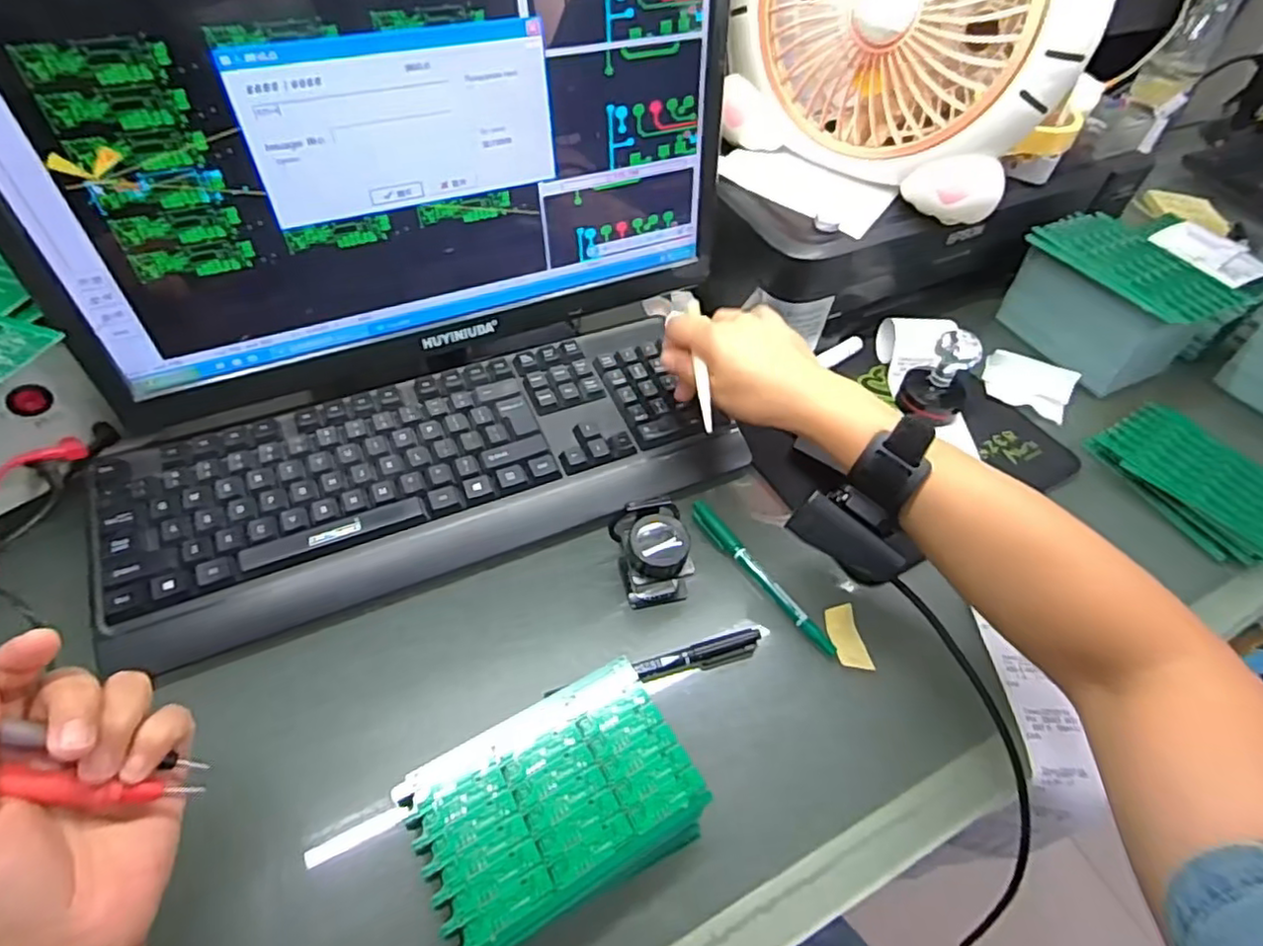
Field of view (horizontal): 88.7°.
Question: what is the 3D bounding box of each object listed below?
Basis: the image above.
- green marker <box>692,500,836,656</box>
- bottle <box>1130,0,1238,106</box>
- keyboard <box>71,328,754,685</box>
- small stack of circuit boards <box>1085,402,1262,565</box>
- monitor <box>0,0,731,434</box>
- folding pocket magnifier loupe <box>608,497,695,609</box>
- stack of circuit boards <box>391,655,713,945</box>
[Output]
[{"bbox_3d":[0.087,0.070,0.443,0.013,0.008,0.136,-28,59,-24],"label":"green marker"},{"bbox_3d":[0.673,-0.519,0.779,0.063,0.131,0.063,32,55,19],"label":"bottle"},{"bbox_3d":[-0.136,-0.006,0.470,0.431,0.039,0.168,-17,55,-19],"label":"keyboard"},{"bbox_3d":[0.462,0.009,0.521,0.105,0.022,0.154,-28,58,-24],"label":"small stack of circuit boards"},{"bbox_3d":[-0.134,-0.200,0.403,0.429,0.317,0.084,-17,55,-18],"label":"monitor"},{"bbox_3d":[0.014,0.052,0.429,0.047,0.053,0.053,-8,52,-11],"label":"folding pocket magnifier loupe"},{"bbox_3d":[-0.039,0.172,0.337,0.135,0.032,0.095,-23,57,-22],"label":"stack of circuit boards"}]

